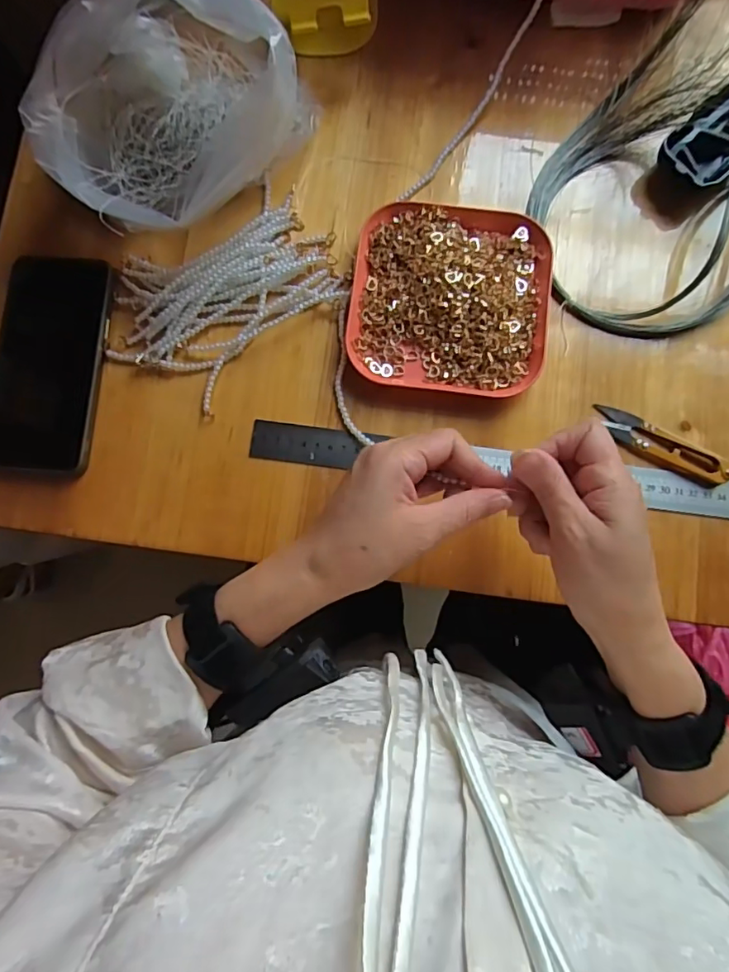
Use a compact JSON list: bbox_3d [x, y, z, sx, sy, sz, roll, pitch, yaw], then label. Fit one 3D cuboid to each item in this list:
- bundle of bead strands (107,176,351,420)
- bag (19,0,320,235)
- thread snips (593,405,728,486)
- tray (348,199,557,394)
[{"bbox_3d":[-0.106,-0.147,0.404,0.168,0.020,0.121,-41,83,-5],"label":"bundle of bead strands"},{"bbox_3d":[-0.133,-0.255,0.370,0.173,0.115,0.130,-31,83,-4],"label":"bag"},{"bbox_3d":[0.213,-0.031,0.387,0.098,0.010,0.024,28,83,4],"label":"thread snips"},{"bbox_3d":[0.063,-0.140,0.400,0.141,0.022,0.141,8,82,2],"label":"tray"}]

